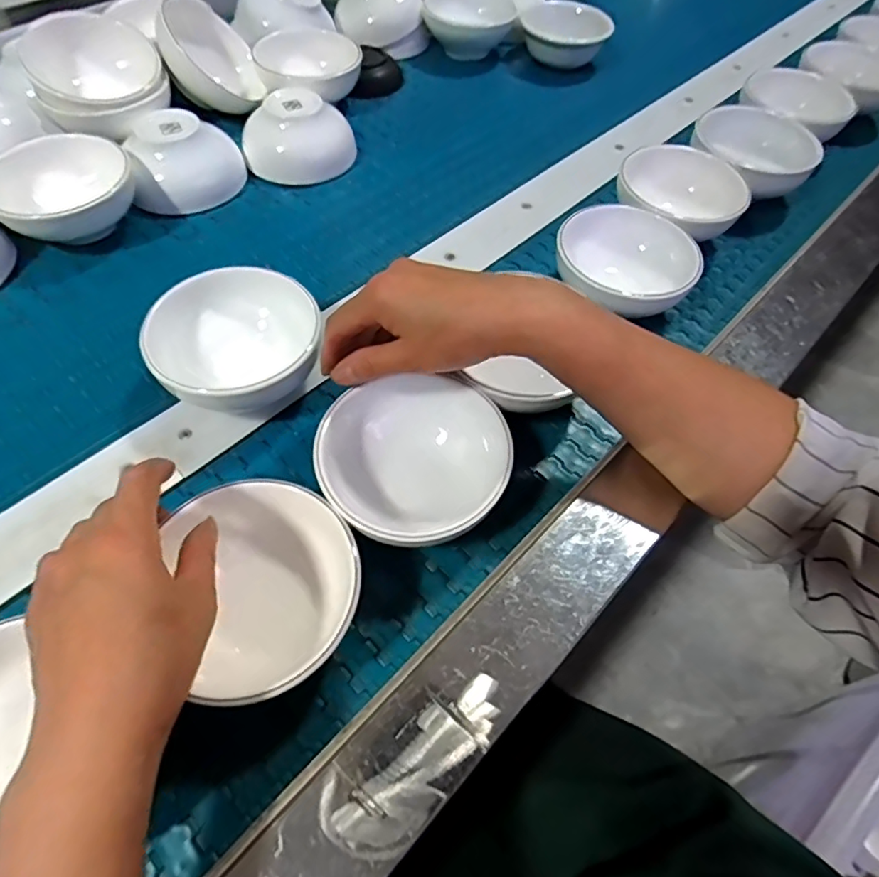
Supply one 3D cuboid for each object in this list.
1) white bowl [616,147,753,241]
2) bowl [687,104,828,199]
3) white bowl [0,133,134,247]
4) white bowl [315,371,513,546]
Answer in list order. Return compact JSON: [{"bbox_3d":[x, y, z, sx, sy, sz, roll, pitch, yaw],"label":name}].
[{"bbox_3d":[0.219,-0.219,0.515,0.109,0.056,0.109,2,58,-3],"label":"white bowl"},{"bbox_3d":[0.310,-0.280,0.560,0.113,0.056,0.113,2,58,-3],"label":"bowl"},{"bbox_3d":[-0.331,-0.221,0.485,0.114,0.059,0.114,2,58,-3],"label":"white bowl"},{"bbox_3d":[-0.016,0.019,0.351,0.111,0.052,0.105,2,58,-3],"label":"white bowl"}]

